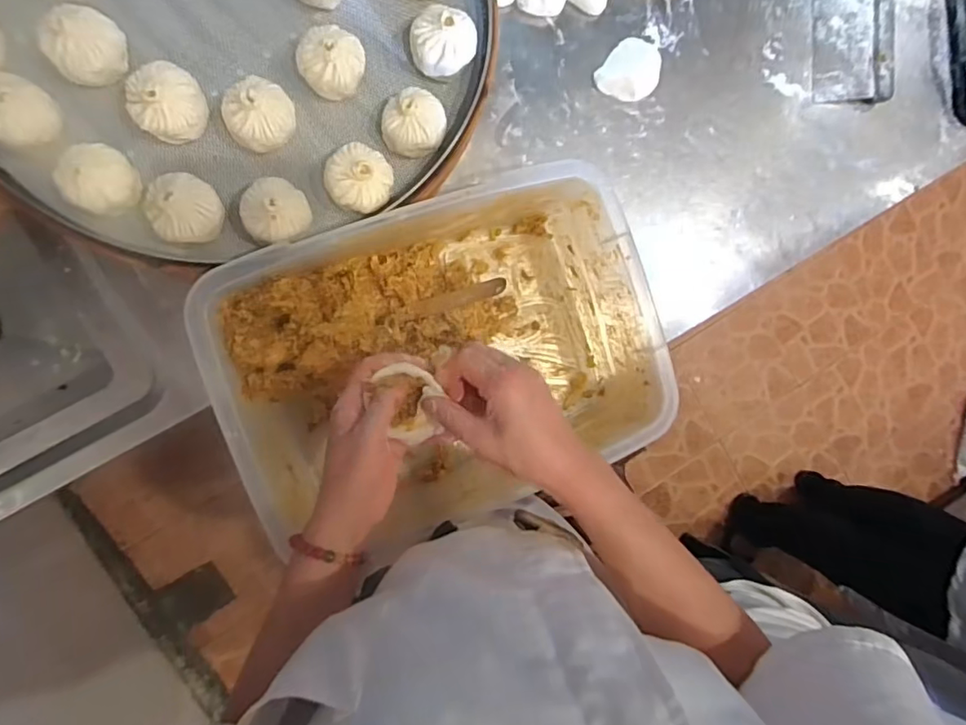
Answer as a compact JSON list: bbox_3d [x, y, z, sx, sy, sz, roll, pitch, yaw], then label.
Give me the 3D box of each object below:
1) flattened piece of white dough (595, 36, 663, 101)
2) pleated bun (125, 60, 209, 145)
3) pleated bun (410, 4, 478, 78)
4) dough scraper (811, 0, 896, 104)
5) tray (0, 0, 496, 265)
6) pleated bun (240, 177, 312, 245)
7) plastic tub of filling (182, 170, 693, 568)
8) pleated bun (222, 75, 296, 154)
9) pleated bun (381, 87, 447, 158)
[{"bbox_3d":[0.178,-0.348,0.668,0.064,0.017,0.076,39,85,-8],"label":"flattened piece of white dough"},{"bbox_3d":[-0.277,-0.226,0.494,0.060,0.055,0.055,0,91,-11],"label":"pleated bun"},{"bbox_3d":[-0.037,-0.303,0.534,0.063,0.049,0.058,-1,91,-11],"label":"pleated bun"},{"bbox_3d":[0.479,-0.410,0.717,0.110,0.017,0.143,0,91,-9],"label":"dough scraper"},{"bbox_3d":[-0.245,-0.349,0.502,0.479,0.063,0.479,0,91,-9],"label":"tray"},{"bbox_3d":[-0.189,-0.135,0.514,0.057,0.054,0.058,0,91,-11],"label":"pleated bun"},{"bbox_3d":[-0.041,-0.005,0.569,0.396,0.141,0.273,-21,94,-8],"label":"plastic tub of filling"},{"bbox_3d":[-0.201,-0.222,0.510,0.057,0.052,0.054,0,91,-11],"label":"pleated bun"},{"bbox_3d":[-0.066,-0.228,0.535,0.058,0.046,0.054,0,91,-11],"label":"pleated bun"}]

